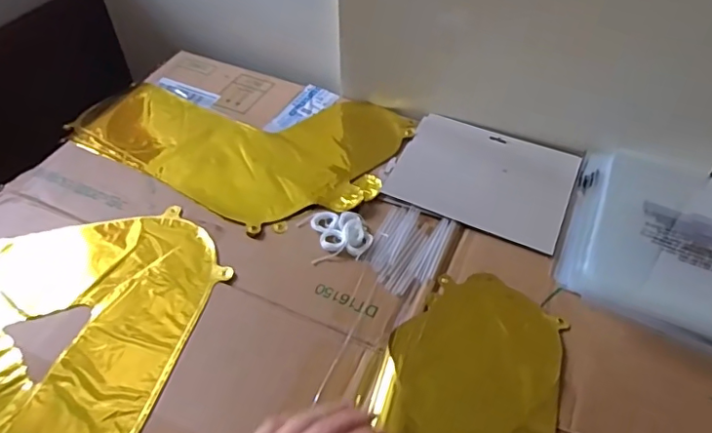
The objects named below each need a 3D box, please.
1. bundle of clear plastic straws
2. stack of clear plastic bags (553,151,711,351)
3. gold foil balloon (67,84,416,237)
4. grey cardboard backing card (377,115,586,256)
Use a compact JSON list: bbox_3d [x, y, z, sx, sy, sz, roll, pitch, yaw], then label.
[{"bbox_3d":[0.053,0.033,0.558,0.071,0.004,0.106,17,51,14],"label":"bundle of clear plastic straws"},{"bbox_3d":[0.337,0.032,0.554,0.230,0.025,0.226,19,52,16],"label":"stack of clear plastic bags"},{"bbox_3d":[-0.141,-0.112,0.677,0.380,0.006,0.243,25,54,20],"label":"gold foil balloon"},{"bbox_3d":[0.149,-0.048,0.635,0.192,0.007,0.164,20,50,16],"label":"grey cardboard backing card"}]

